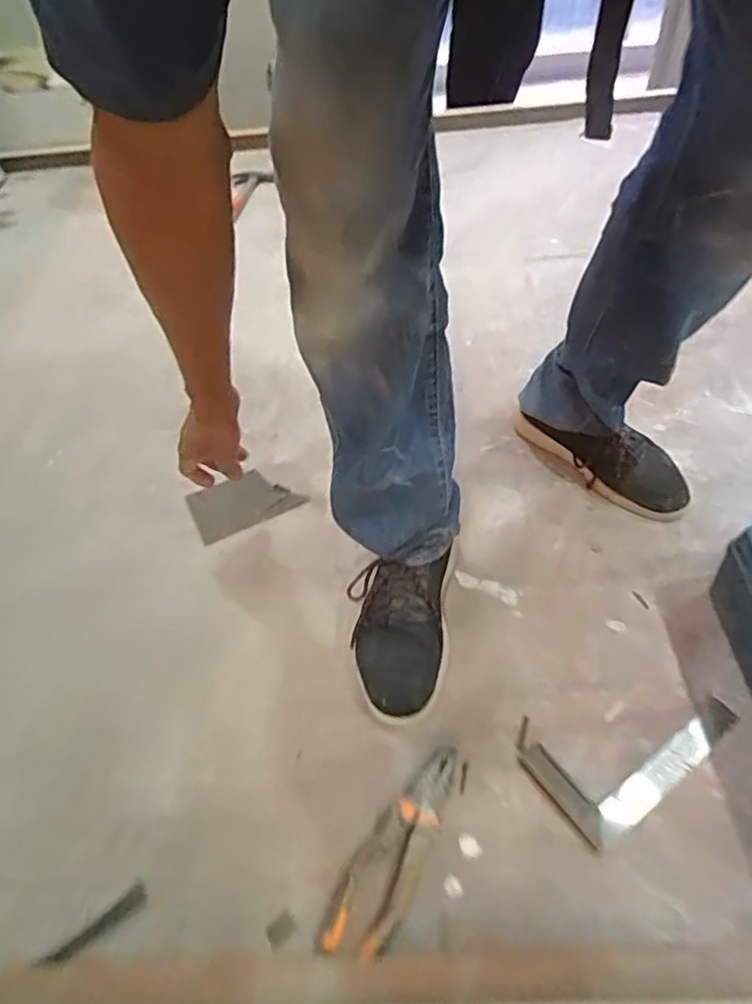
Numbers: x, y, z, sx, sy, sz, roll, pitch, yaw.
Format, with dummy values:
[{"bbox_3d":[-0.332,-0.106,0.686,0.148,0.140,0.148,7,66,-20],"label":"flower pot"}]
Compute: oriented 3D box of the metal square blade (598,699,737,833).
[{"bbox_3d":[0.286,0.251,0.588,0.178,0.005,0.031,-30,54,-20],"label":"metal square blade"}]

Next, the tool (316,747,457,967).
[{"bbox_3d":[0.016,0.309,0.553,0.064,0.028,0.188,18,53,19],"label":"tool"}]

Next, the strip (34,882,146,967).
[{"bbox_3d":[-0.242,0.366,0.524,0.087,0.011,0.019,-32,54,-21],"label":"strip"}]

